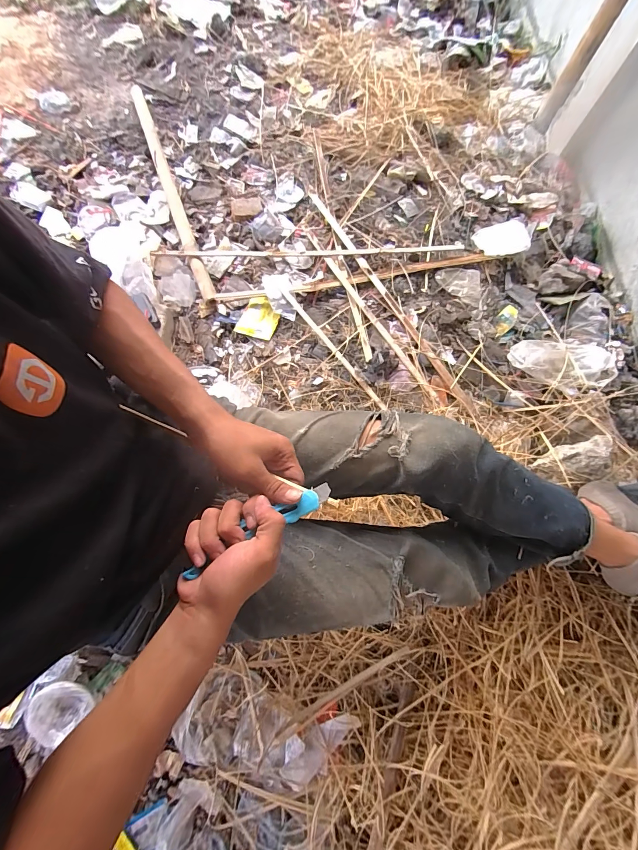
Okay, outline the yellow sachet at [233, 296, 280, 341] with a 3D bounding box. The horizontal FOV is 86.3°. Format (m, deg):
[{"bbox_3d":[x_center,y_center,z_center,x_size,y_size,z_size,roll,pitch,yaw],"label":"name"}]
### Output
[{"bbox_3d":[-0.170,-0.302,0.970,0.098,0.023,0.129,16,71,4],"label":"yellow sachet"}]

